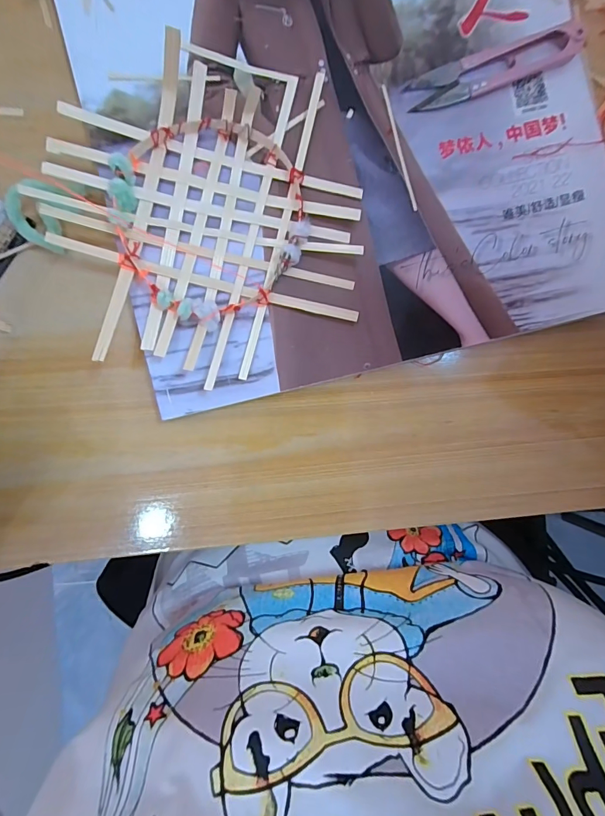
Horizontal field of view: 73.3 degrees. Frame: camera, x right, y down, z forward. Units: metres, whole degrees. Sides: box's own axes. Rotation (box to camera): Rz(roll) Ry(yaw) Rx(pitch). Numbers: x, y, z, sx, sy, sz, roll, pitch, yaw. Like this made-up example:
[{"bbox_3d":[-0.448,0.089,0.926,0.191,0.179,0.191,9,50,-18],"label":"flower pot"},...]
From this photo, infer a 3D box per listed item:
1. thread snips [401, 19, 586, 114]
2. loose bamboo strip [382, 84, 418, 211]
[{"bbox_3d":[0.108,-0.194,0.230,0.098,0.013,0.023,-22,94,-2],"label":"thread snips"},{"bbox_3d":[0.056,-0.150,0.234,0.004,0.004,0.072,-16,94,-2],"label":"loose bamboo strip"}]

